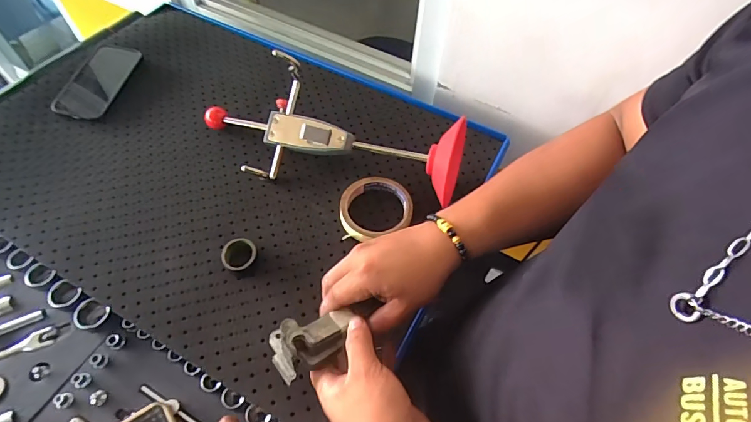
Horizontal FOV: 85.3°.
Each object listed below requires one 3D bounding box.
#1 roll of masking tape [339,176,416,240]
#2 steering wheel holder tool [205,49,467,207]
[{"bbox_3d":[0.000,-0.004,0.526,0.091,0.022,0.087,1,58,-2],"label":"roll of masking tape"},{"bbox_3d":[-0.070,-0.108,0.523,0.371,0.134,0.117,14,58,7],"label":"steering wheel holder tool"}]

